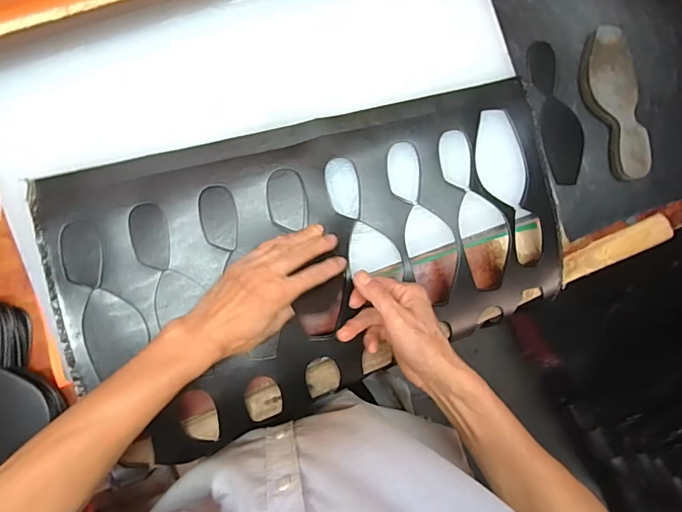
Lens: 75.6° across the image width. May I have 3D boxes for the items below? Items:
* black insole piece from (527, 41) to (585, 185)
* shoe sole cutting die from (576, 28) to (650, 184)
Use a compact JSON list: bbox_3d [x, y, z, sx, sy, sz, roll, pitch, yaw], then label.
[{"bbox_3d":[0.293,-0.193,0.594,0.053,0.006,0.190,-12,91,-3],"label":"black insole piece"},{"bbox_3d":[0.360,-0.199,0.580,0.062,0.032,0.197,-15,90,-8],"label":"shoe sole cutting die"}]

